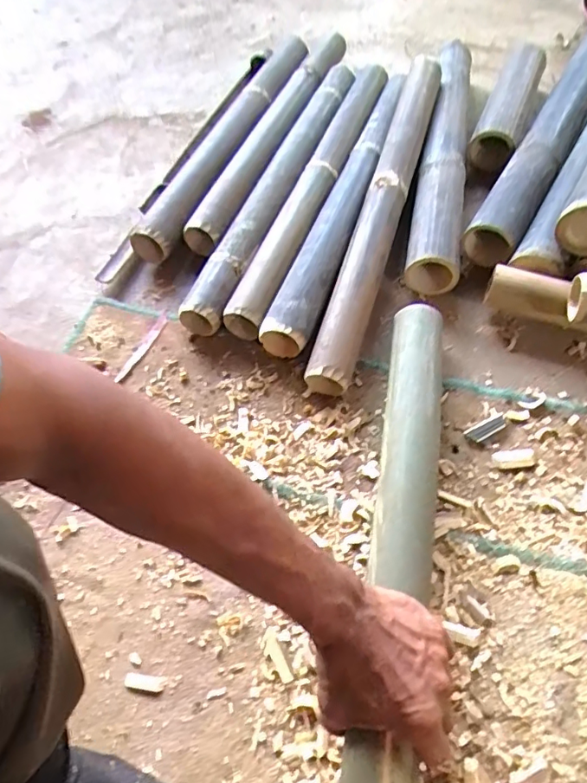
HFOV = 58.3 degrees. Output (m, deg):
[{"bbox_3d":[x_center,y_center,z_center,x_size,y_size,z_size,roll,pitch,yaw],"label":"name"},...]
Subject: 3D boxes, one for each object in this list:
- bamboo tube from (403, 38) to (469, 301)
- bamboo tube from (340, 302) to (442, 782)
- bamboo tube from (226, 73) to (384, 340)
[{"bbox_3d":[0.245,-0.397,0.856,0.074,0.081,0.571,7,57,10],"label":"bamboo tube"},{"bbox_3d":[0.091,0.174,0.474,0.065,0.064,0.653,7,54,10],"label":"bamboo tube"},{"bbox_3d":[0.045,-0.334,0.841,0.063,0.055,0.619,16,58,15],"label":"bamboo tube"}]

